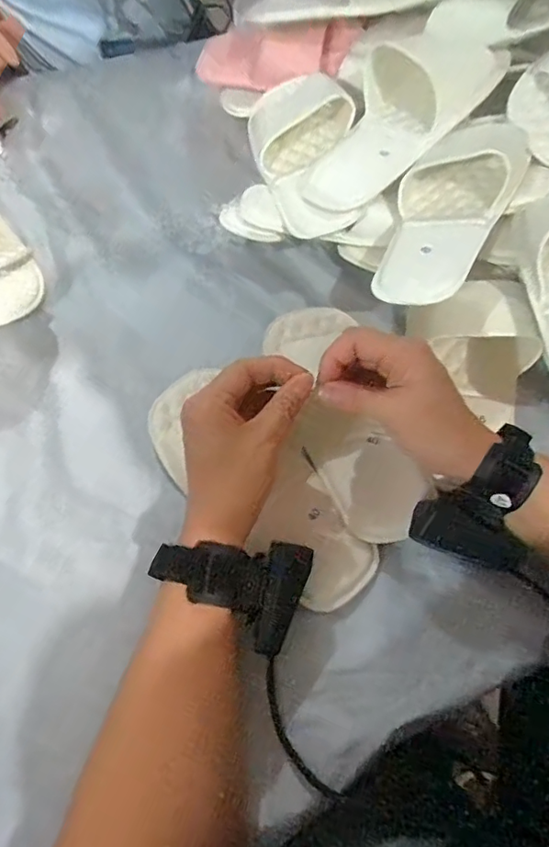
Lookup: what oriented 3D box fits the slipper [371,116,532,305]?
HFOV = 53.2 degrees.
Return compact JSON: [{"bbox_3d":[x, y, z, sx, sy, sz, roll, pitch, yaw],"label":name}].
[{"bbox_3d":[0.157,-0.191,0.489,0.100,0.060,0.220,12,63,31],"label":"slipper"}]

